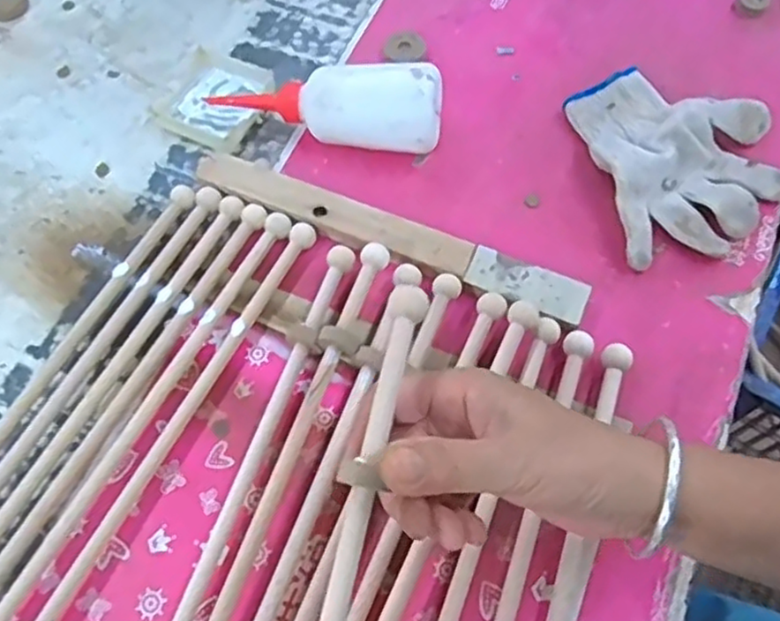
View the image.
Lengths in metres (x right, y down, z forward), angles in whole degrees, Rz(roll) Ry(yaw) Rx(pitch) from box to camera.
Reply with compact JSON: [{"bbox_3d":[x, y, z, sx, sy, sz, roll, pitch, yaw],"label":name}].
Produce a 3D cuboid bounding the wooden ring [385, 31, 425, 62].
[{"bbox_3d":[0.012,-0.218,0.572,0.033,0.010,0.030,-1,64,2],"label":"wooden ring"}]

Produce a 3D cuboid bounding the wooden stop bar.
[{"bbox_3d":[-0.004,-0.055,0.487,0.287,0.018,0.033,22,67,13],"label":"wooden stop bar"}]

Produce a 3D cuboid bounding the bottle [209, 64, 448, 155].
[{"bbox_3d":[-0.048,-0.156,0.519,0.172,0.063,0.054,13,65,9],"label":"bottle"}]

